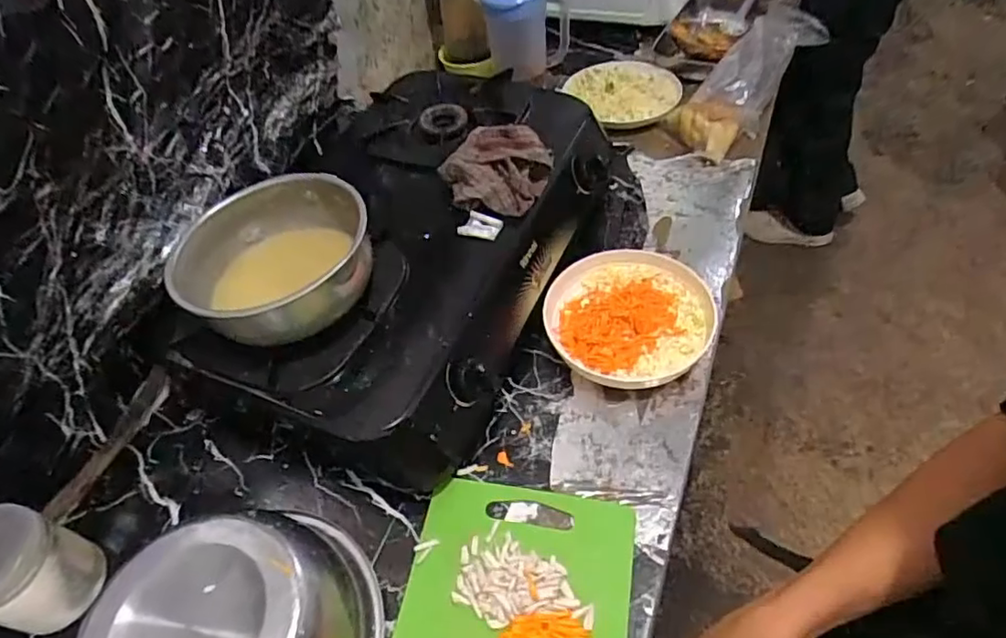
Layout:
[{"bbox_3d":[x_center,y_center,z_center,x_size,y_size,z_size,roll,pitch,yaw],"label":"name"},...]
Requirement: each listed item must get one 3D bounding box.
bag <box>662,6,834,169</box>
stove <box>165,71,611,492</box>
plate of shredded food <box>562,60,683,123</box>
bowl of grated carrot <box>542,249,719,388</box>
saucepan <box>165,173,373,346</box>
[{"bbox_3d":[0.362,-0.363,0.873,0.120,0.074,0.278,37,87,31],"label":"bag"},{"bbox_3d":[-0.107,-0.108,0.742,0.347,0.178,0.550,17,54,19],"label":"stove"},{"bbox_3d":[0.193,-0.365,0.950,0.171,0.036,0.156,-3,50,4],"label":"plate of shredded food"},{"bbox_3d":[0.146,-0.001,0.696,0.187,0.056,0.173,-3,50,4],"label":"bowl of grated carrot"},{"bbox_3d":[-0.221,-0.052,0.602,0.185,0.095,0.175,-3,50,4],"label":"saucepan"}]

